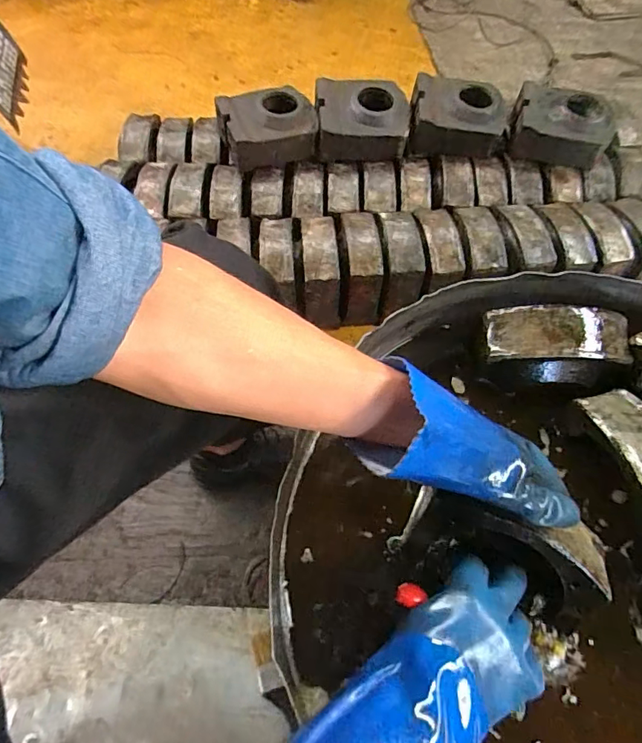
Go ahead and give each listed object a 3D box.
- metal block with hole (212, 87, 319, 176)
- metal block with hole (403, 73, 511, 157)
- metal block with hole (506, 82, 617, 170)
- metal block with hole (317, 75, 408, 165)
[{"bbox_3d":[-0.105,-0.502,0.977,0.184,0.084,0.144,-15,61,-8],"label":"metal block with hole"},{"bbox_3d":[0.282,-0.522,0.996,0.193,0.088,0.141,8,60,5],"label":"metal block with hole"},{"bbox_3d":[0.487,-0.501,0.982,0.188,0.078,0.146,16,61,9],"label":"metal block with hole"},{"bbox_3d":[0.083,-0.515,0.996,0.189,0.090,0.156,5,60,4],"label":"metal block with hole"}]

